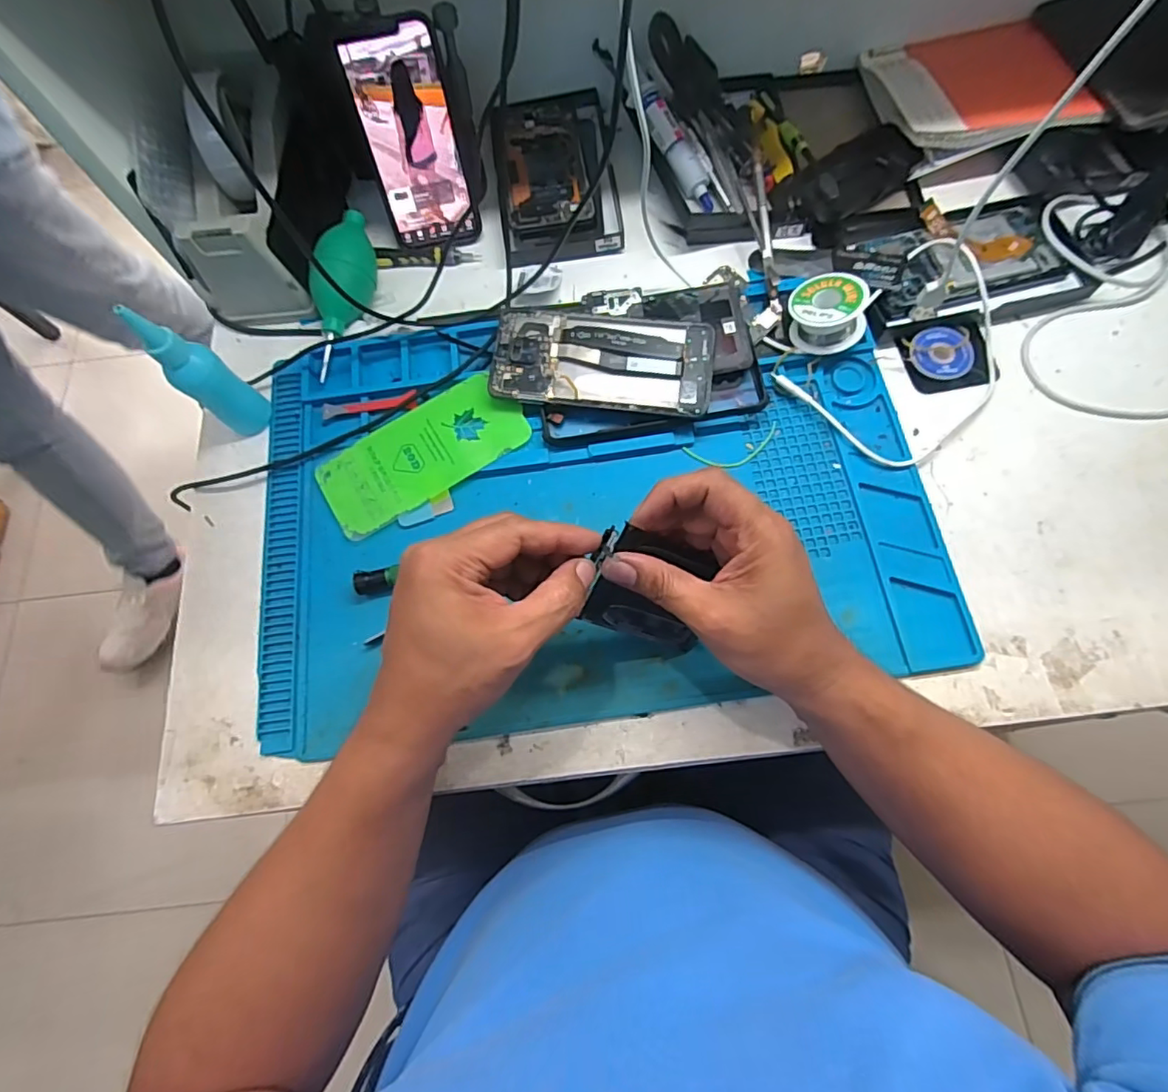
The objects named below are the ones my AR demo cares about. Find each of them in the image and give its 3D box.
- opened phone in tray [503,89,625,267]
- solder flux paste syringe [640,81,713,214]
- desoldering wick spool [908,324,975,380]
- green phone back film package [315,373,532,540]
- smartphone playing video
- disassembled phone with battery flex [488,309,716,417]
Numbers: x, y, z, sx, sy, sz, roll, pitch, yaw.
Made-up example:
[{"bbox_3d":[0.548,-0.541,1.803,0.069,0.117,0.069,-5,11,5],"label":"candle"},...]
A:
[{"bbox_3d":[-0.022,-0.337,0.508,0.096,0.024,0.184,-6,71,1],"label":"opened phone in tray"},{"bbox_3d":[0.074,-0.332,0.473,0.027,0.017,0.120,-27,89,-5],"label":"solder flux paste syringe"},{"bbox_3d":[0.278,-0.151,0.440,0.045,0.004,0.045,-1,72,3],"label":"desoldering wick spool"},{"bbox_3d":[-0.122,-0.072,0.432,0.154,0.007,0.075,-31,73,-7],"label":"green phone back film package"},{"bbox_3d":[-0.133,-0.317,0.452,0.072,0.144,0.009,-14,45,-5],"label":"smartphone playing video"},{"bbox_3d":[0.013,-0.139,0.426,0.162,0.006,0.074,7,80,6],"label":"disassembled phone with battery flex"}]

